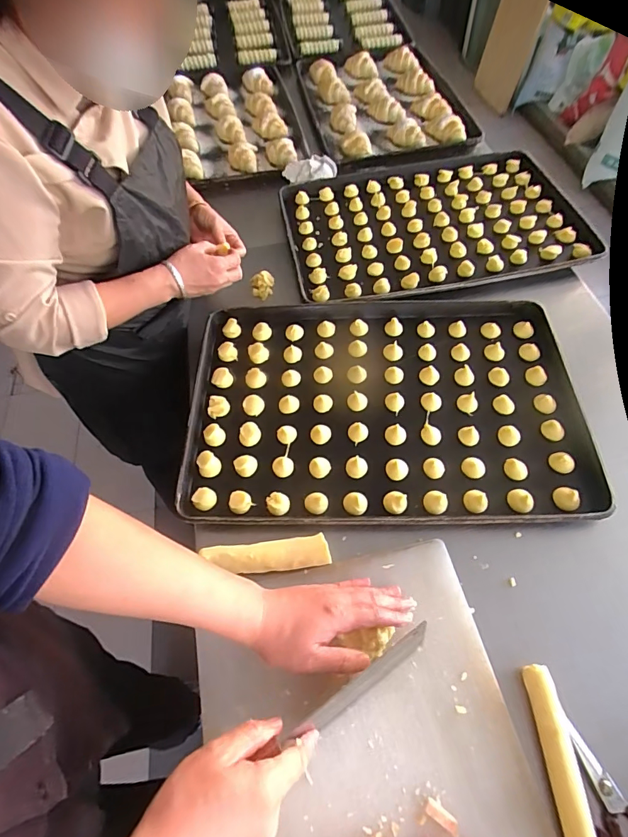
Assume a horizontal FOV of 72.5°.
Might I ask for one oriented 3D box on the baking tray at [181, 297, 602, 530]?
[{"bbox_3d":[0.104,-0.030,0.685,0.589,0.023,0.411,-2,58,1],"label":"baking tray"}]

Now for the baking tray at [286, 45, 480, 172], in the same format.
[{"bbox_3d":[0.177,-0.915,1.203,0.424,0.049,0.677,-7,58,-1],"label":"baking tray"}]

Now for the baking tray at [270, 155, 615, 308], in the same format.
[{"bbox_3d":[0.242,-0.423,0.916,0.585,0.023,0.421,-12,59,-5],"label":"baking tray"}]

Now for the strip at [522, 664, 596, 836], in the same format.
[{"bbox_3d":[0.252,0.358,0.432,0.028,0.023,0.186,-3,58,0],"label":"strip"}]

